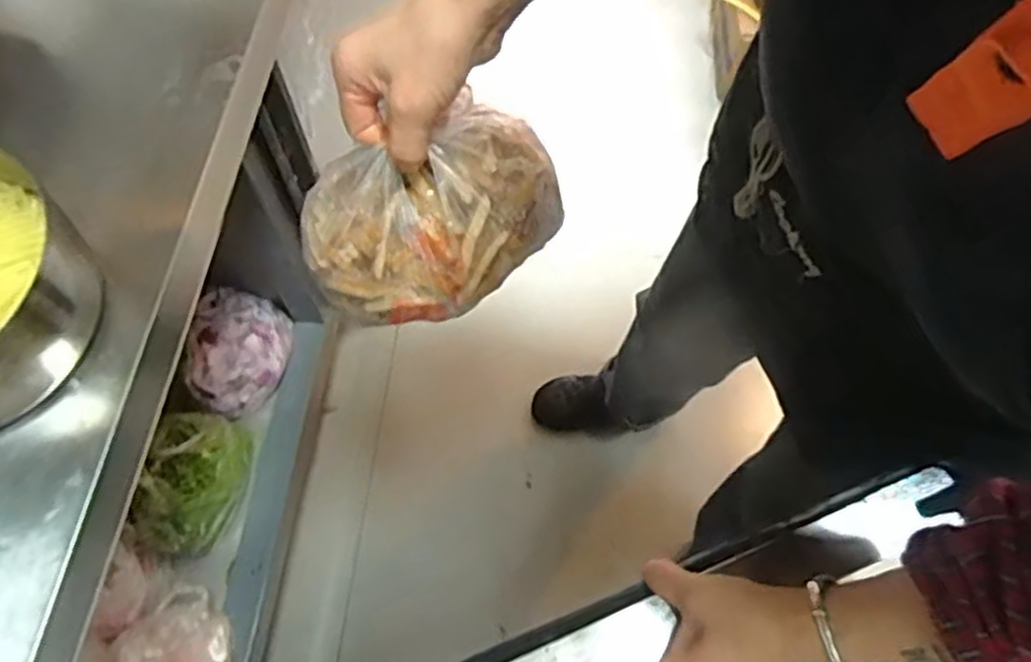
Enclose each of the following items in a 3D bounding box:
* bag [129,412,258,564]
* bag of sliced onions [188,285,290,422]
[{"bbox_3d":[-0.428,0.202,0.979,0.115,0.115,0.186,1,67,0],"label":"bag"},{"bbox_3d":[-0.399,0.031,1.066,0.117,0.083,0.175,5,67,2],"label":"bag of sliced onions"}]

